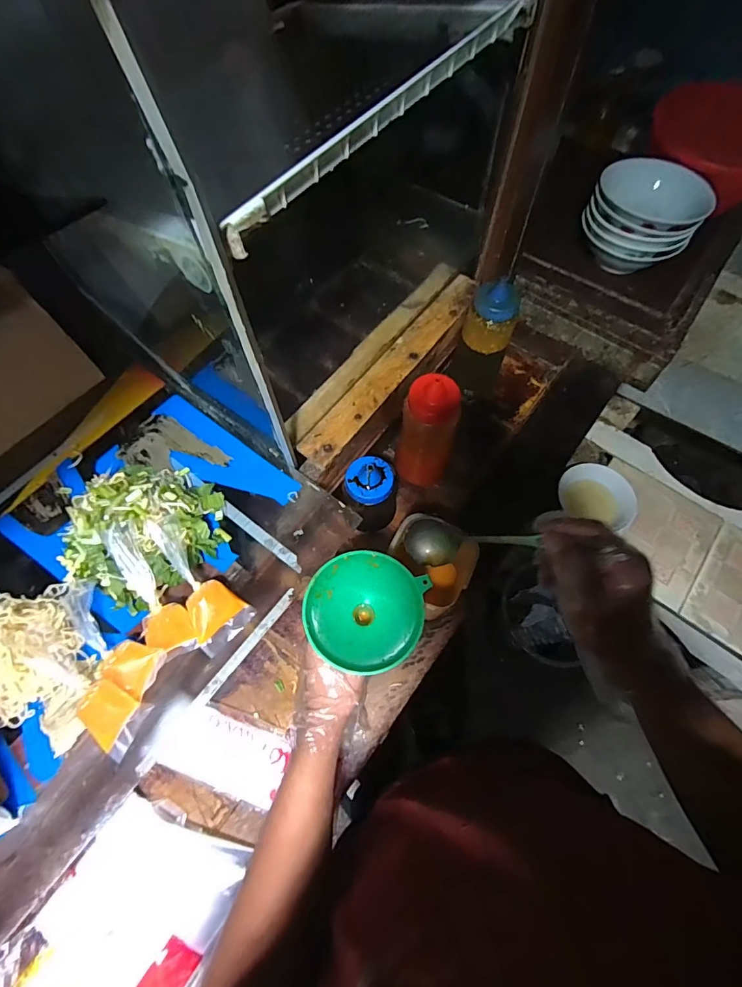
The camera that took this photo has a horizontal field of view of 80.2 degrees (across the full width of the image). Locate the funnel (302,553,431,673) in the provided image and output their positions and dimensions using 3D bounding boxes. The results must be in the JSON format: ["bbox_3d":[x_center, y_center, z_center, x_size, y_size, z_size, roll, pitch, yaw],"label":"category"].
[{"bbox_3d":[-0.007,0.128,0.462,0.112,0.094,0.106,21,67,10],"label":"funnel"}]

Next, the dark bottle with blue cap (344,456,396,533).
[{"bbox_3d":[0.003,-0.003,0.583,0.062,0.120,0.071,3,65,2],"label":"dark bottle with blue cap"}]

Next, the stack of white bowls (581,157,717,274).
[{"bbox_3d":[0.421,-0.421,0.677,0.143,0.101,0.135,-24,67,-10],"label":"stack of white bowls"}]

